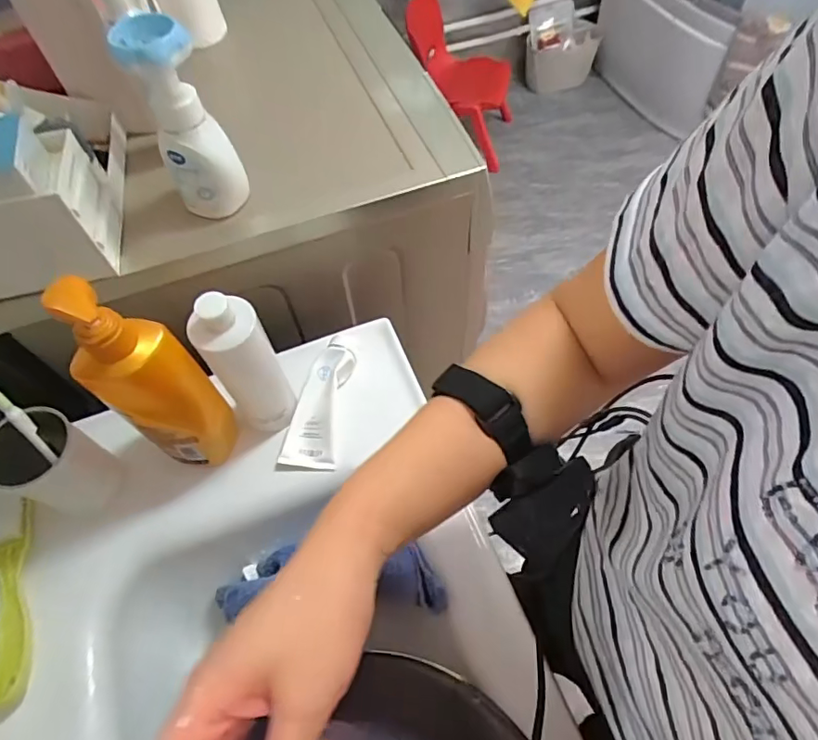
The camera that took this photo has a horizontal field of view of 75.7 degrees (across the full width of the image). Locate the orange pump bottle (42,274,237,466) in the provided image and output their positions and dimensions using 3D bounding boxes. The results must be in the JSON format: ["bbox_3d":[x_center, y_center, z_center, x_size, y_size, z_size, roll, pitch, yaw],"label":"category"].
[{"bbox_3d":[-0.218,0.022,0.464,0.049,0.265,0.079,37,67,22],"label":"orange pump bottle"}]

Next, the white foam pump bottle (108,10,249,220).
[{"bbox_3d":[-0.212,-0.230,0.509,0.063,0.185,0.059,-32,63,-16],"label":"white foam pump bottle"}]

